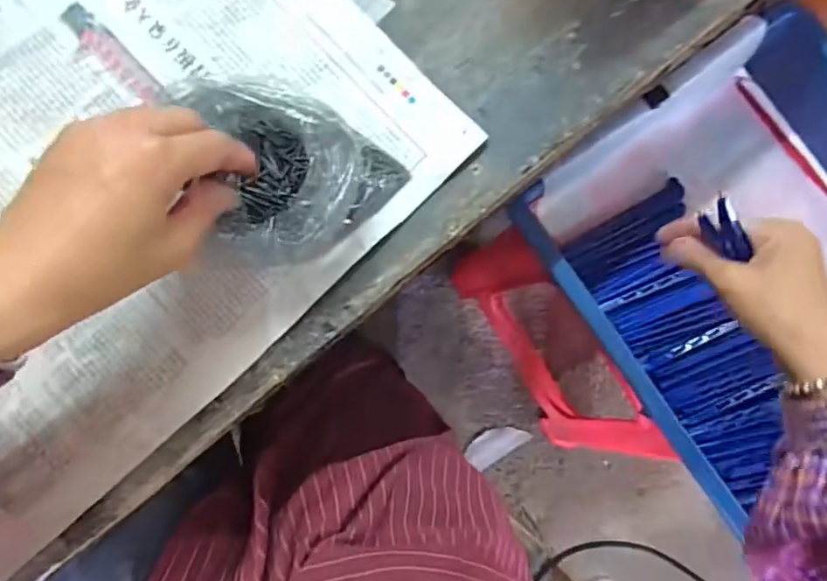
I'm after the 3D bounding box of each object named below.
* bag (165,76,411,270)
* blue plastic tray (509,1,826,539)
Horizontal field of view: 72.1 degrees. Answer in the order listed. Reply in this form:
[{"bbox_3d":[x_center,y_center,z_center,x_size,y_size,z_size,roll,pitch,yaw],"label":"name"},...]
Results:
[{"bbox_3d":[-0.071,-0.072,0.321,0.123,0.062,0.110,-2,85,-2],"label":"bag"},{"bbox_3d":[0.308,0.032,0.466,0.279,0.100,0.435,-31,85,-4],"label":"blue plastic tray"}]

